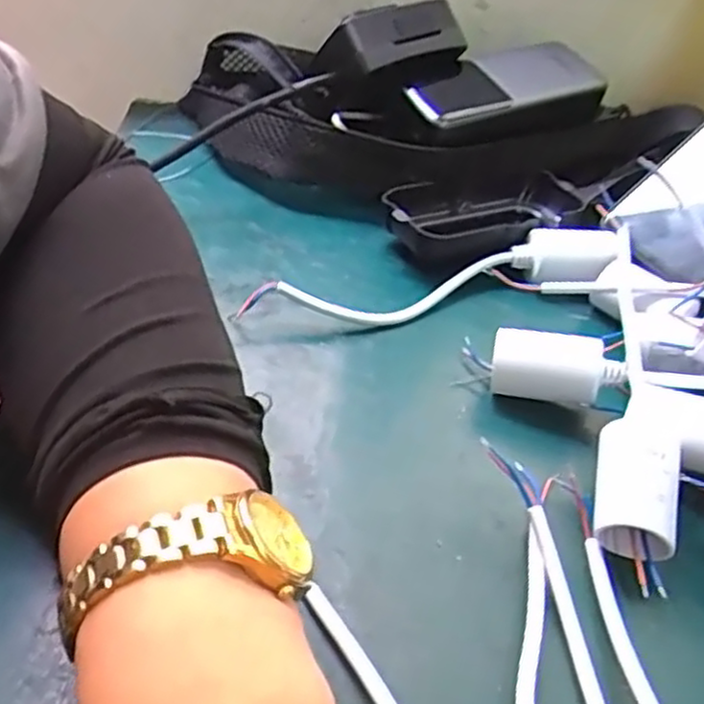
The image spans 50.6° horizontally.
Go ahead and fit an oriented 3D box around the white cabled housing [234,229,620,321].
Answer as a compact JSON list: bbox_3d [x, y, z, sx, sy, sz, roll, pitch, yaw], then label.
[{"bbox_3d":[0.038,-0.039,0.357,0.179,0.029,0.046,0,42,-9],"label":"white cabled housing"}]

